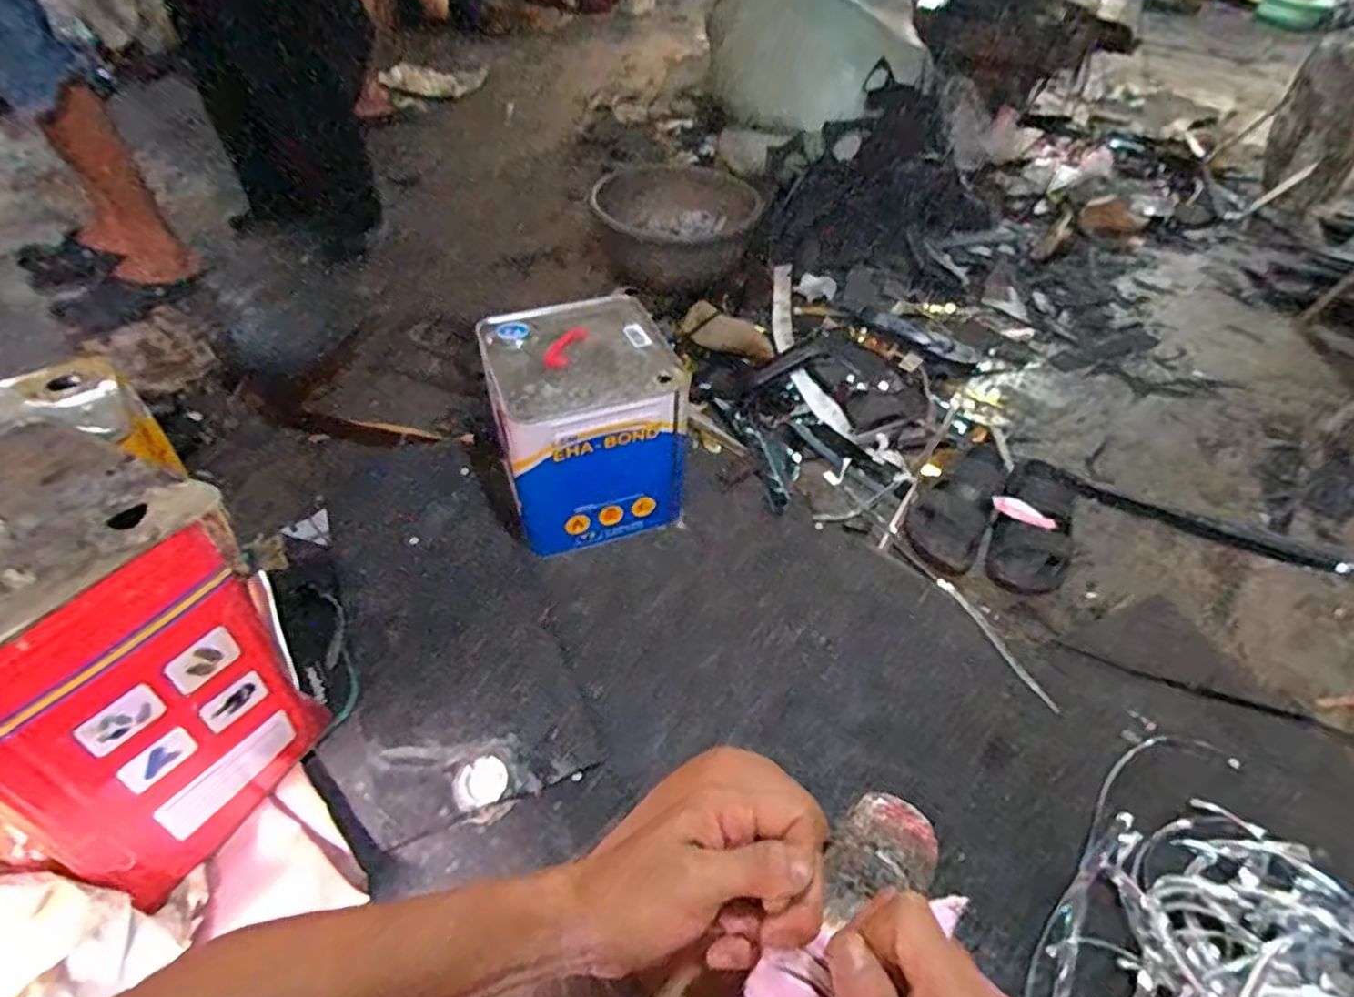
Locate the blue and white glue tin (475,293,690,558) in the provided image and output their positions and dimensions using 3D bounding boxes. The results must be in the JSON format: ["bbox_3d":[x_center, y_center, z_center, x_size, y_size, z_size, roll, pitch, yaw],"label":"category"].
[{"bbox_3d":[-0.130,-0.104,0.997,0.241,0.269,0.249,-13,48,-13],"label":"blue and white glue tin"}]

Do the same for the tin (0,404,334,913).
[{"bbox_3d":[-0.520,0.146,0.621,0.252,0.330,0.250,23,50,18],"label":"tin"}]

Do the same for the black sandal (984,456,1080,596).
[{"bbox_3d":[0.561,0.028,1.052,0.121,0.052,0.271,23,50,18],"label":"black sandal"}]

